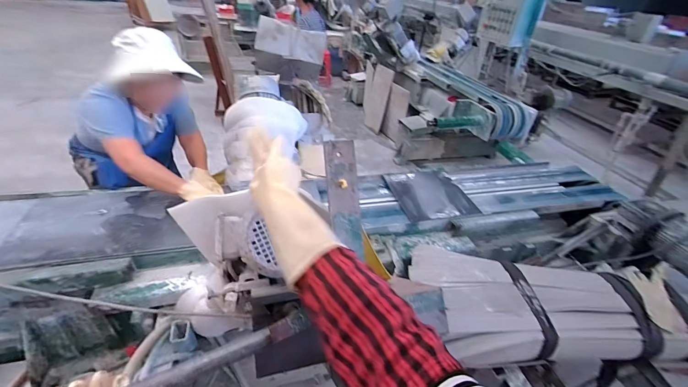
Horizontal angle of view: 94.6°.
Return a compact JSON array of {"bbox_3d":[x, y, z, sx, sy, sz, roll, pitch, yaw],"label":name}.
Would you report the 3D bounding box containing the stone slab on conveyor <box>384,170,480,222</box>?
[{"bbox_3d":[0.327,-0.006,1.243,0.284,0.019,0.302,-6,38,-15],"label":"stone slab on conveyor"}]

